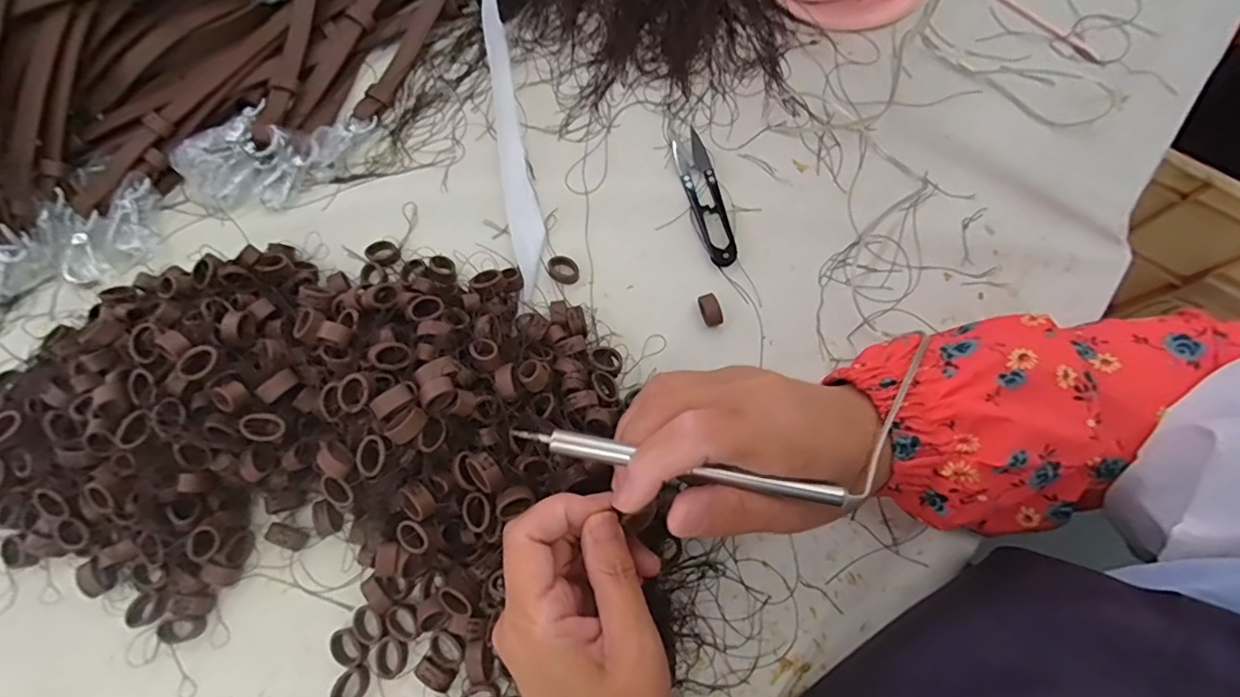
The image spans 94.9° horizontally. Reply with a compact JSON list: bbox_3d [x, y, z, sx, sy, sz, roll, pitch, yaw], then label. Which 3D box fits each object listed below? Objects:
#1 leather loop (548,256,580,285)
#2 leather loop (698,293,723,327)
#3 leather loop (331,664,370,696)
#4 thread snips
[{"bbox_3d":[-0.037,-0.052,0.372,0.021,0.007,0.015,19,74,5],"label":"leather loop"},{"bbox_3d":[0.057,-0.024,0.360,0.010,0.013,0.020,-17,75,-5],"label":"leather loop"},{"bbox_3d":[-0.143,0.181,0.303,0.022,0.008,0.015,-40,78,-11],"label":"leather loop"},{"bbox_3d":[0.057,-0.101,0.383,0.022,0.007,0.097,-12,74,-4],"label":"thread snips"}]

